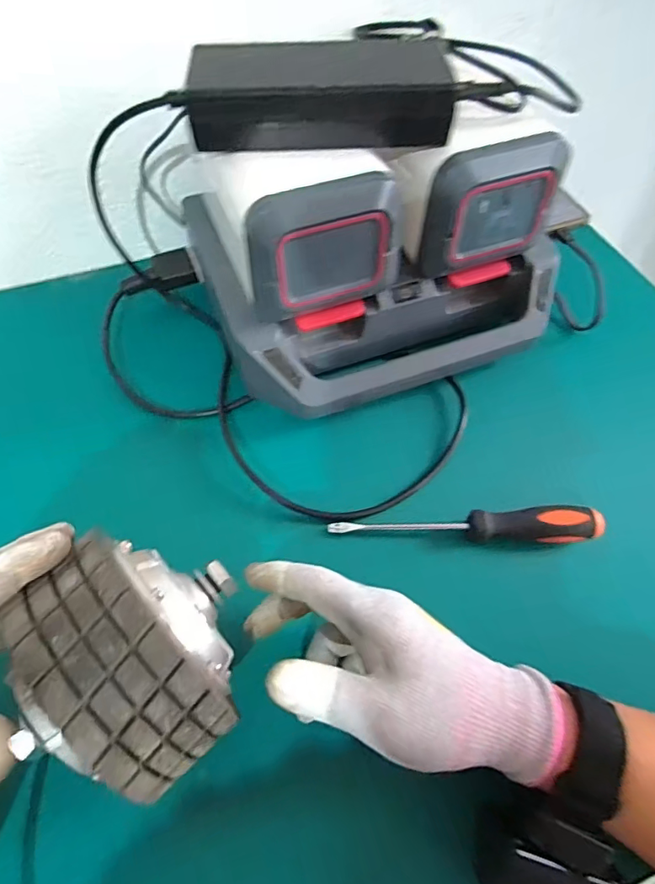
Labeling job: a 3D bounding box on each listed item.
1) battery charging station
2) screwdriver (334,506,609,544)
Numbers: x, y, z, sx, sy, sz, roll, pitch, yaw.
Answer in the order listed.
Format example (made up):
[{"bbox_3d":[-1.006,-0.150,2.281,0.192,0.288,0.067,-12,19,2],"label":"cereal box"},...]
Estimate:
[{"bbox_3d":[0.043,-0.150,0.410,0.281,0.176,0.183,-18,59,-11],"label":"battery charging station"},{"bbox_3d":[0.098,0.061,0.356,0.187,0.029,0.021,-1,58,-1],"label":"screwdriver"}]

